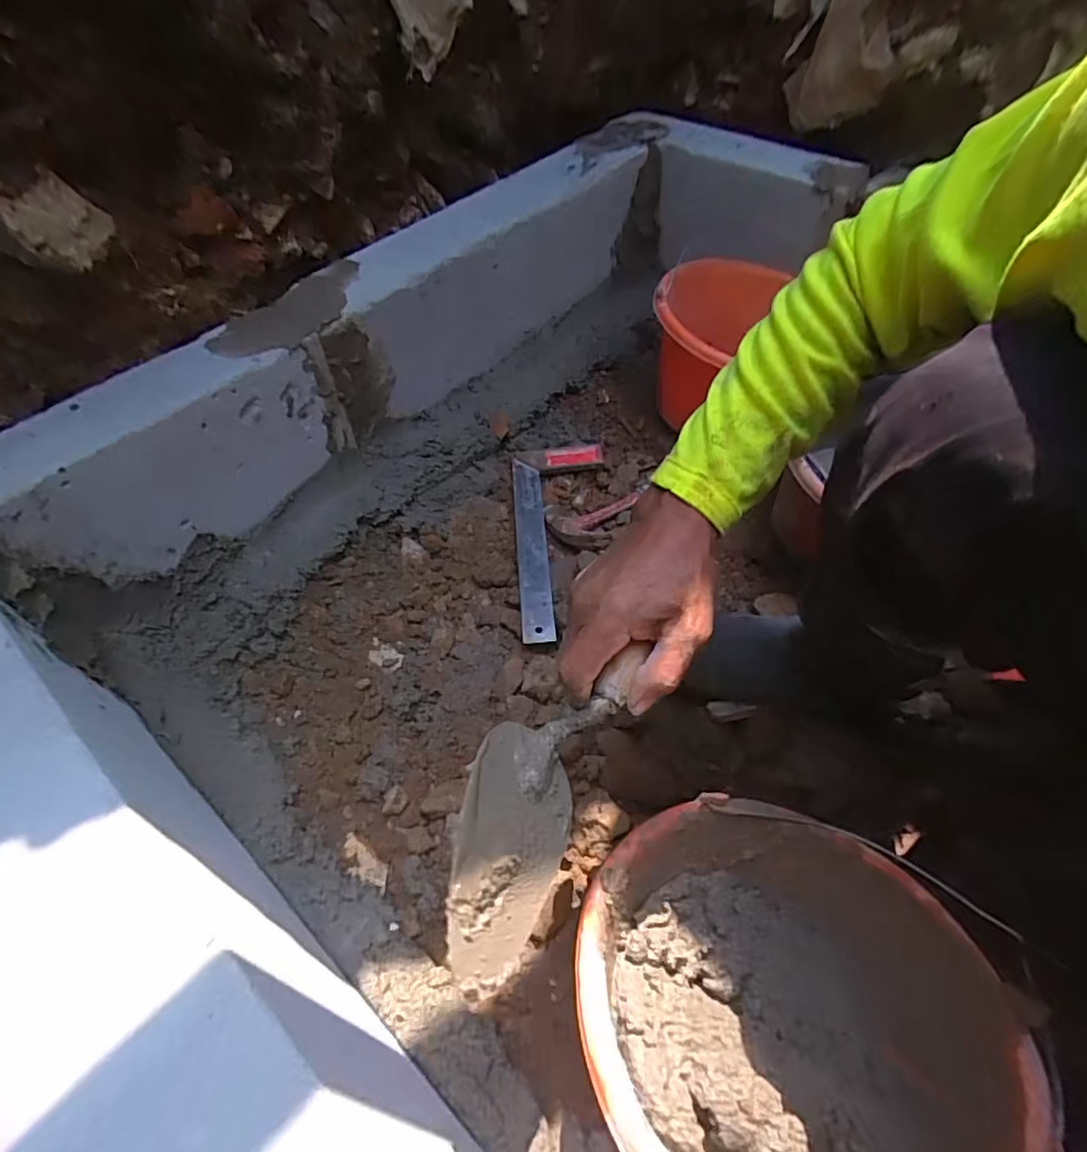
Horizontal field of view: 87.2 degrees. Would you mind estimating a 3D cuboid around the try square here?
[{"bbox_3d":[0.026,-0.057,0.719,0.122,0.013,0.305,-4,54,0],"label":"try square"}]

